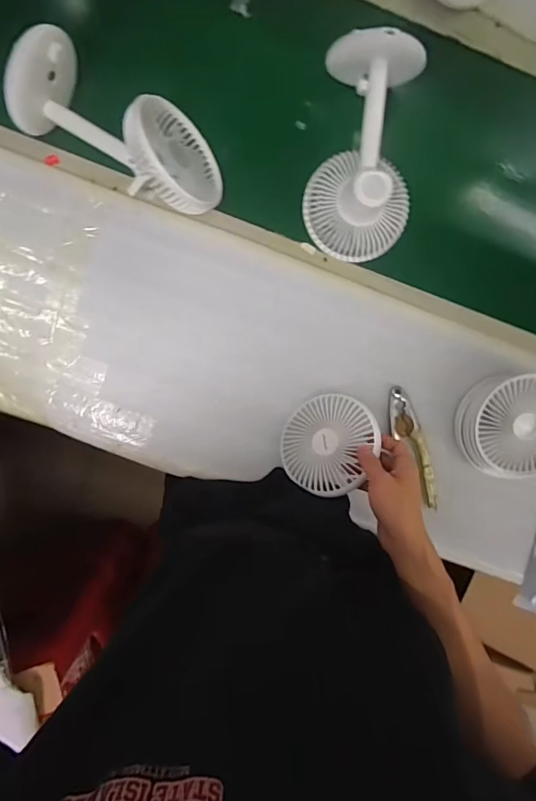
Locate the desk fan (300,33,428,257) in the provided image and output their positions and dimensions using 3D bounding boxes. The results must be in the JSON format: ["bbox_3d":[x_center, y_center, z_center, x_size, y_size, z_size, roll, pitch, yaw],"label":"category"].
[{"bbox_3d":[0.119,-0.289,0.551,0.128,0.093,0.243,2,110,-4],"label":"desk fan"}]

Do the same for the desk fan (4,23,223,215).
[{"bbox_3d":[-0.162,-0.310,0.537,0.241,0.097,0.110,25,95,-5],"label":"desk fan"}]

